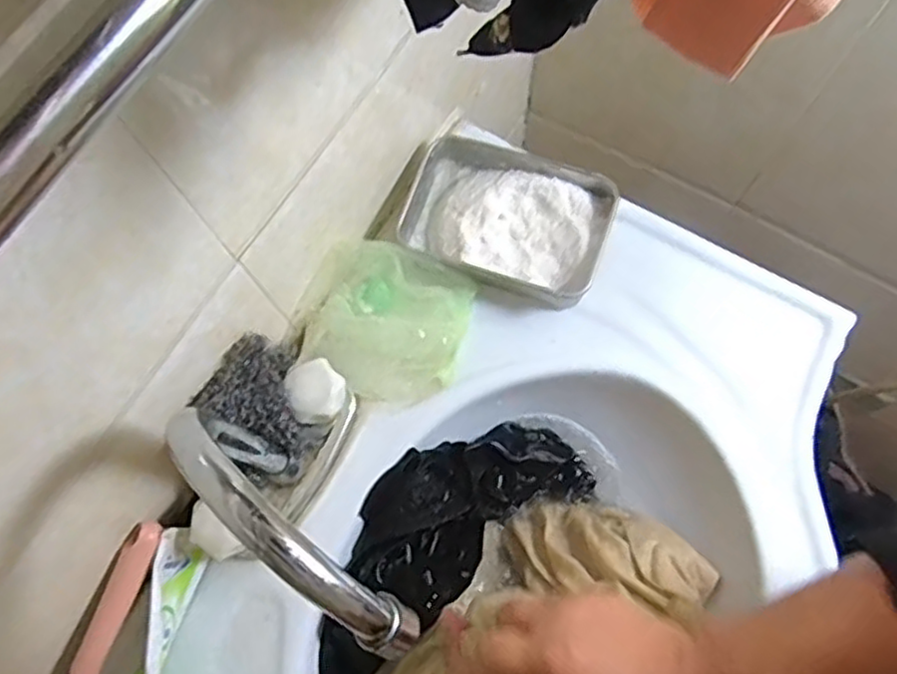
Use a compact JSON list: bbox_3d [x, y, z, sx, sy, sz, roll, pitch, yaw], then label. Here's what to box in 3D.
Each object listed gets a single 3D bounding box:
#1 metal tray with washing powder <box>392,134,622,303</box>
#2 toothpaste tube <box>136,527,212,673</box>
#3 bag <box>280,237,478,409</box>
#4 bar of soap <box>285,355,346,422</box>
[{"bbox_3d":[0.044,-0.088,0.536,0.149,0.036,0.104,19,75,7],"label":"metal tray with washing powder"},{"bbox_3d":[-0.188,0.200,0.452,0.033,0.041,0.149,11,74,5],"label":"toothpaste tube"},{"bbox_3d":[-0.046,-0.012,0.517,0.114,0.043,0.107,21,75,8],"label":"bag"},{"bbox_3d":[-0.089,0.035,0.474,0.037,0.019,0.041,-27,74,-6],"label":"bar of soap"}]

